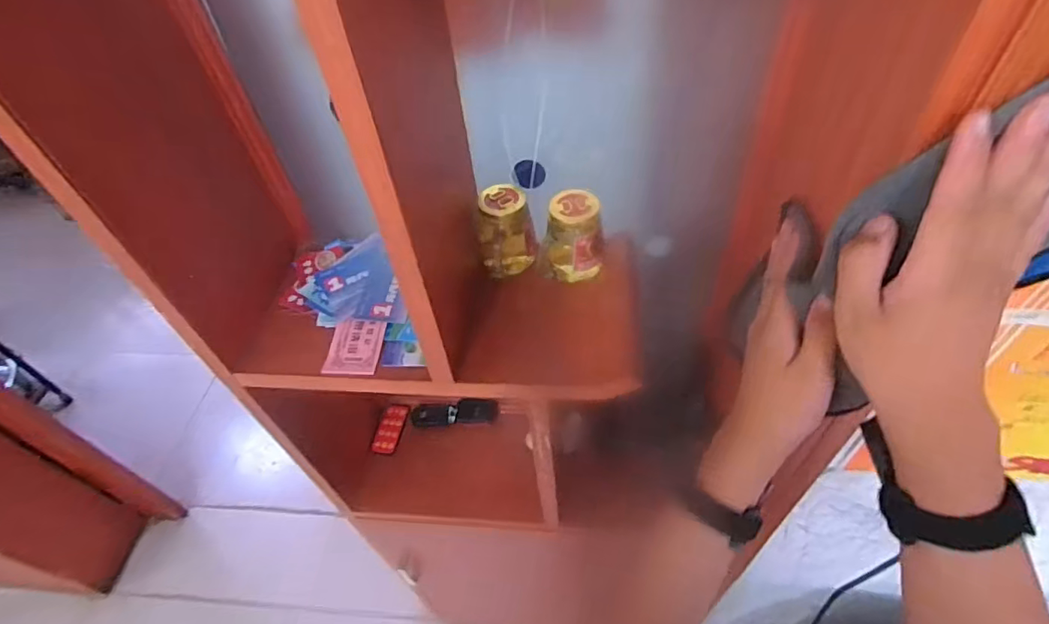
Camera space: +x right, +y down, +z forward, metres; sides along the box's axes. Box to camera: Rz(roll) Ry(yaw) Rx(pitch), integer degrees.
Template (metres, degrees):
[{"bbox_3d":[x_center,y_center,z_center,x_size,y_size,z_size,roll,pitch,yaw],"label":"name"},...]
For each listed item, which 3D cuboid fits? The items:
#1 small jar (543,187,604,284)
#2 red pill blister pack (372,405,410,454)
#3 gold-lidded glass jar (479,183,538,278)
[{"bbox_3d":[0.052,-0.075,0.543,0.054,0.080,0.051,-3,49,3],"label":"small jar"},{"bbox_3d":[-0.222,0.194,0.882,0.038,0.010,0.082,22,74,-18],"label":"red pill blister pack"},{"bbox_3d":[-0.018,-0.086,0.553,0.057,0.072,0.069,-9,49,-2],"label":"gold-lidded glass jar"}]

